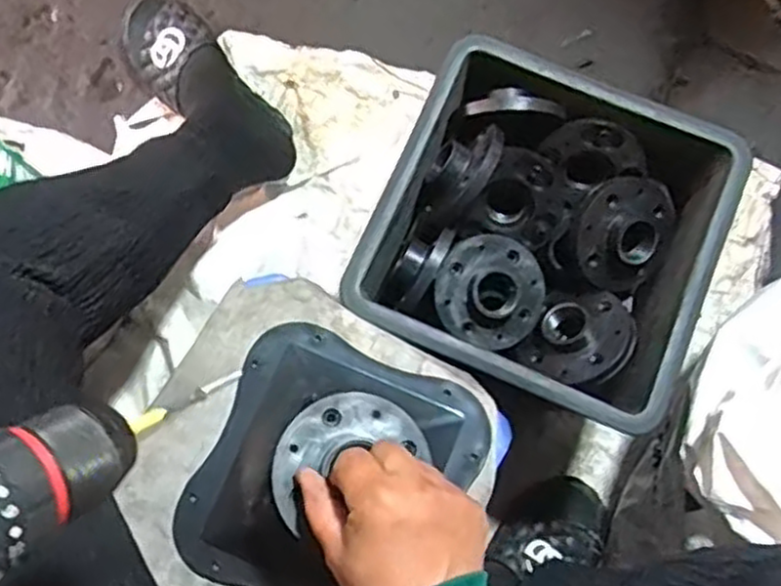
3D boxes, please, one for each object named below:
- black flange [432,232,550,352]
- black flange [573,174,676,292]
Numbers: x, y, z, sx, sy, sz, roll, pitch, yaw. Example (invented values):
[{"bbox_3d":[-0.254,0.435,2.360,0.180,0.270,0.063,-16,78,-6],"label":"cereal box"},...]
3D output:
[{"bbox_3d":[0.085,-0.001,0.619,0.091,0.029,0.091,0,89,-10],"label":"black flange"},{"bbox_3d":[0.199,-0.050,0.629,0.092,0.035,0.097,19,99,-20],"label":"black flange"}]

